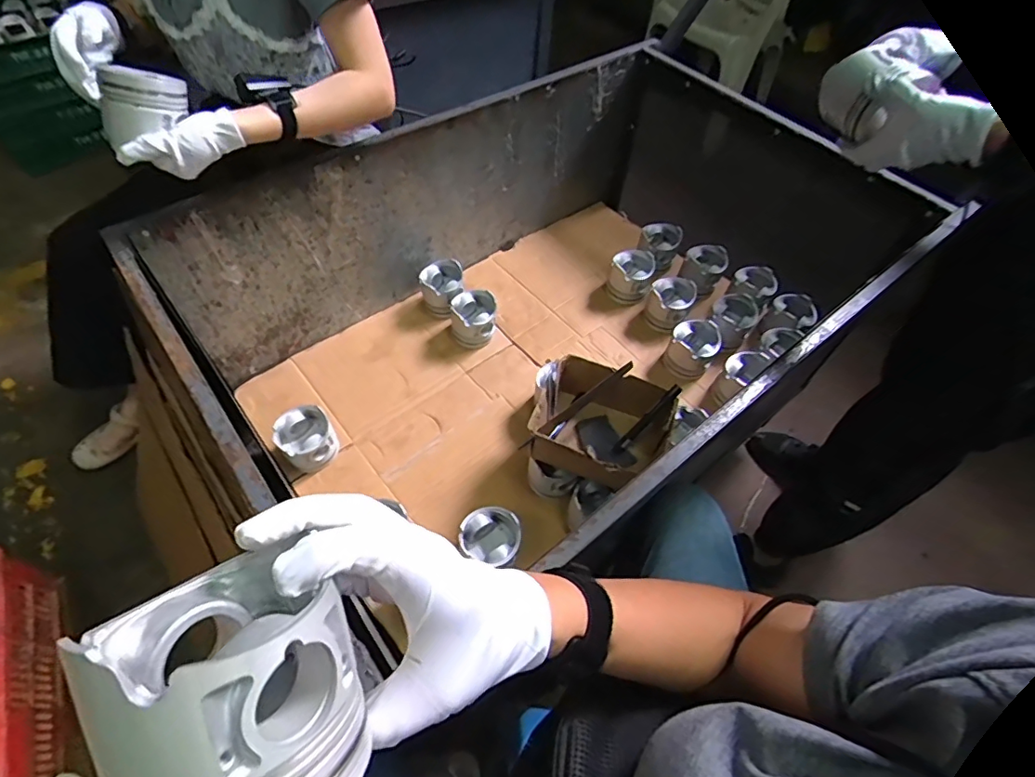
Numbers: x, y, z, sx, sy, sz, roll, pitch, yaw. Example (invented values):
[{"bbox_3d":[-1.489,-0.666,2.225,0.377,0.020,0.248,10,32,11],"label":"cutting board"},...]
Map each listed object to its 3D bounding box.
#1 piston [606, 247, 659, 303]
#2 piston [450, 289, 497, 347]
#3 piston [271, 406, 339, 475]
[{"bbox_3d":[0.255,-0.250,1.192,0.095,0.094,0.098,2,55,-2],"label":"piston"},{"bbox_3d":[-0.089,-0.144,1.101,0.087,0.083,0.095,2,55,-2],"label":"piston"},{"bbox_3d":[-0.366,0.090,0.928,0.090,0.076,0.090,2,55,-2],"label":"piston"}]

